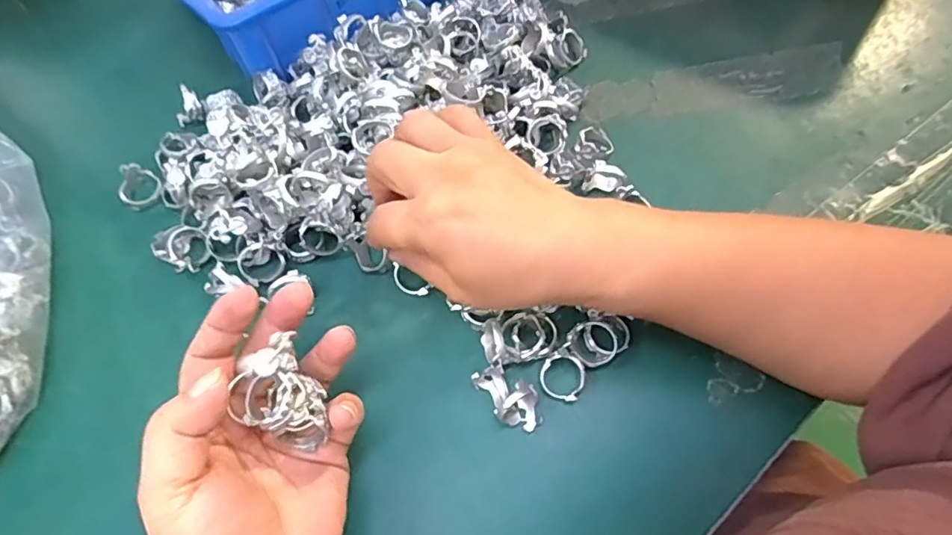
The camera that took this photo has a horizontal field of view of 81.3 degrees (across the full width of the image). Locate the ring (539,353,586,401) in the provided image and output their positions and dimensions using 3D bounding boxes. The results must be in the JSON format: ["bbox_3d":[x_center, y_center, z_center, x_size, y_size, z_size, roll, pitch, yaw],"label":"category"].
[{"bbox_3d":[0.048,0.060,0.304,0.025,0.006,0.024,0,91,2],"label":"ring"}]

